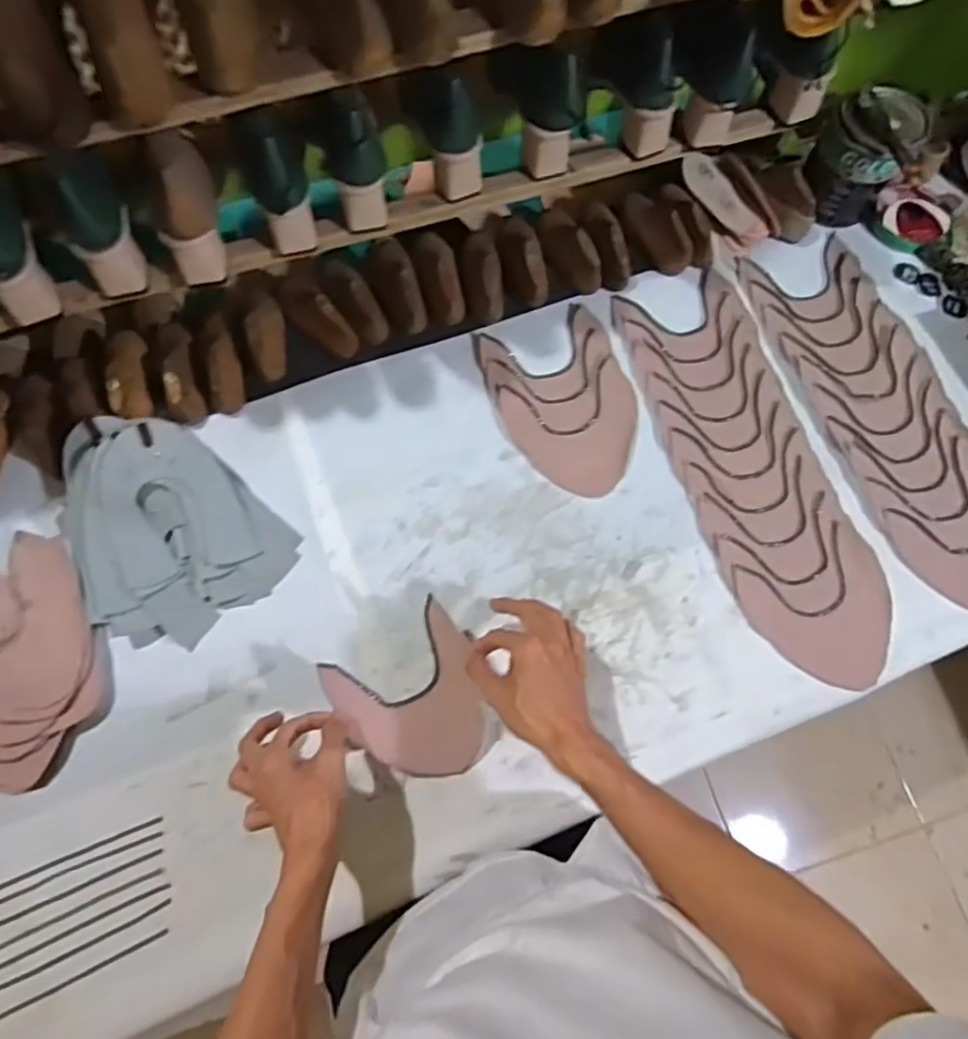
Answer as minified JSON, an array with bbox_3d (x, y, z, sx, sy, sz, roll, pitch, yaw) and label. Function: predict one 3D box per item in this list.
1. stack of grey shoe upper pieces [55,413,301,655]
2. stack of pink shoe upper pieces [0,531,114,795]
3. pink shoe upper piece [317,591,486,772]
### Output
[{"bbox_3d":[-0.355,0.009,0.682,0.253,0.084,0.204,42,76,10],"label":"stack of grey shoe upper pieces"},{"bbox_3d":[-0.482,0.144,0.660,0.204,0.031,0.215,36,75,8],"label":"stack of pink shoe upper pieces"},{"bbox_3d":[-0.062,0.182,0.638,0.136,0.018,0.165,-32,103,0],"label":"pink shoe upper piece"}]

